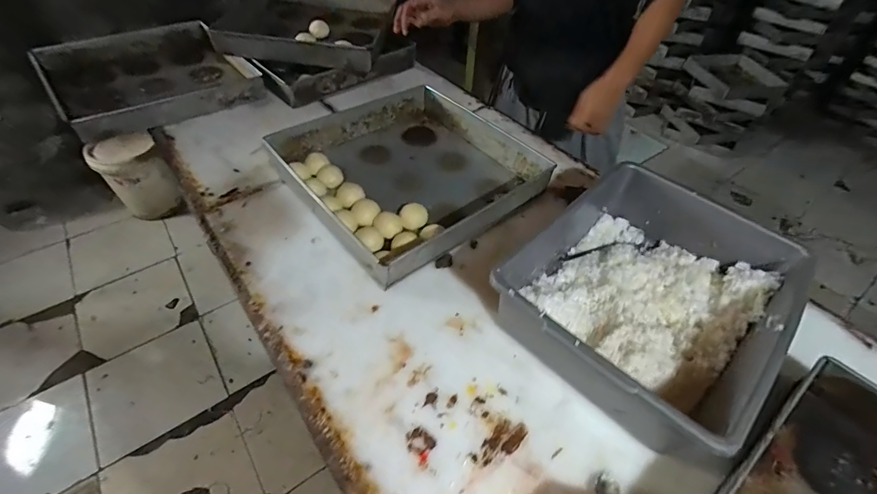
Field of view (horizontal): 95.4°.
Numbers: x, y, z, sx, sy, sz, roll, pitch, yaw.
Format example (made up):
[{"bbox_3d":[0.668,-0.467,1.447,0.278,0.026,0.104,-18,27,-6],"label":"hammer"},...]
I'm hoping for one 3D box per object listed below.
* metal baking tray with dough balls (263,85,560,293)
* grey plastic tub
[{"bbox_3d":[-0.058,-0.163,0.803,0.412,0.071,0.415,-30,56,-28],"label":"metal baking tray with dough balls"},{"bbox_3d":[0.299,0.068,0.581,0.299,0.127,0.386,38,55,27],"label":"grey plastic tub"}]

